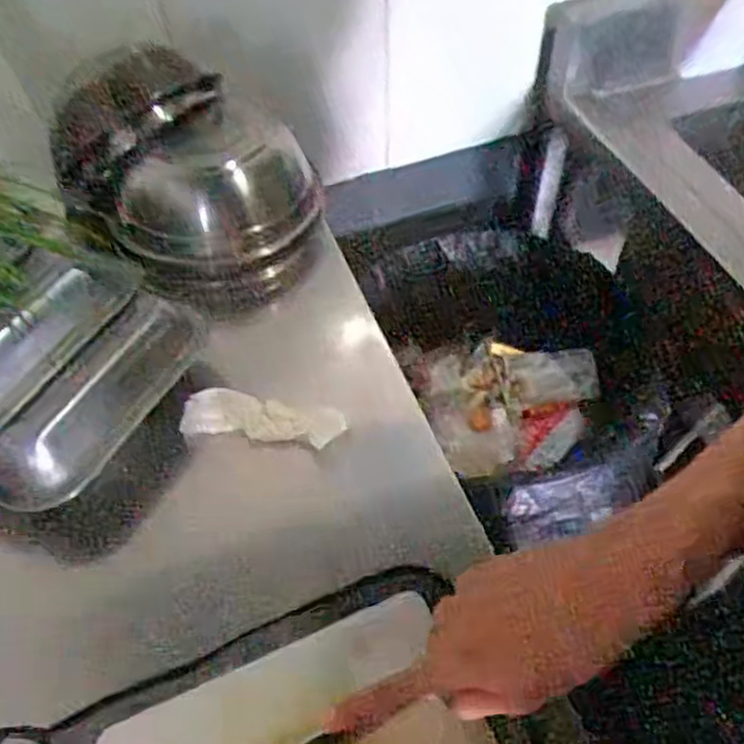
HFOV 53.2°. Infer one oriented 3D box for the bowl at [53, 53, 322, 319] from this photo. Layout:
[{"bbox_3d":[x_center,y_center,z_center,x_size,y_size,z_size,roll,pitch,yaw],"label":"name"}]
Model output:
[{"bbox_3d":[-0.178,-0.185,0.728,0.223,0.185,0.185,-19,54,-14],"label":"bowl"}]

